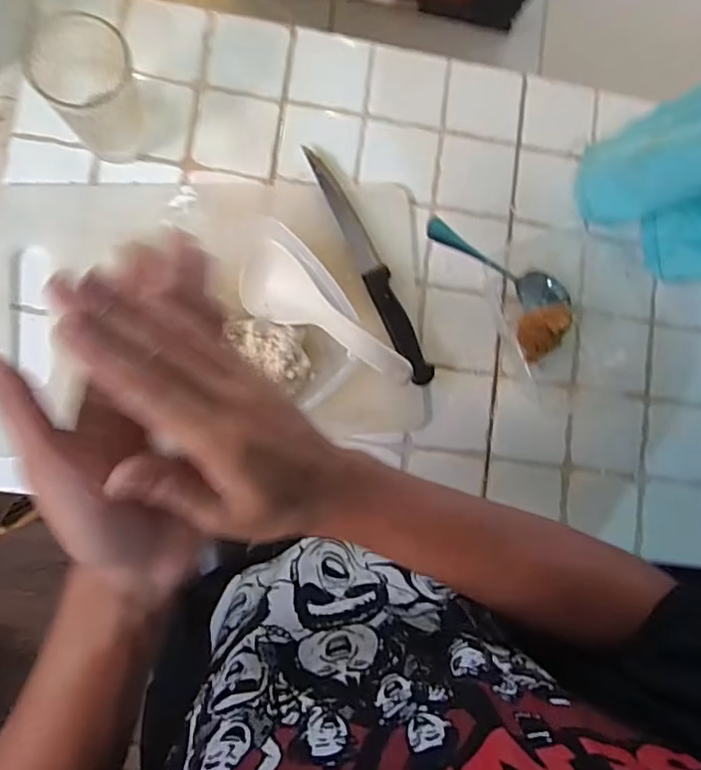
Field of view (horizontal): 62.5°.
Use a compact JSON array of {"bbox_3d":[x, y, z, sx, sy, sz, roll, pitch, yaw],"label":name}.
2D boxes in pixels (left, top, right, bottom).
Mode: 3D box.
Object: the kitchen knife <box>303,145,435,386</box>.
[{"bbox_3d":[0.018,-0.118,0.566,0.025,0.021,0.251,-25,90,-9],"label":"kitchen knife"}]

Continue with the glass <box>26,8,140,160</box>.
[{"bbox_3d":[-0.226,-0.259,0.505,0.074,0.090,0.089,-36,91,-9],"label":"glass"}]

